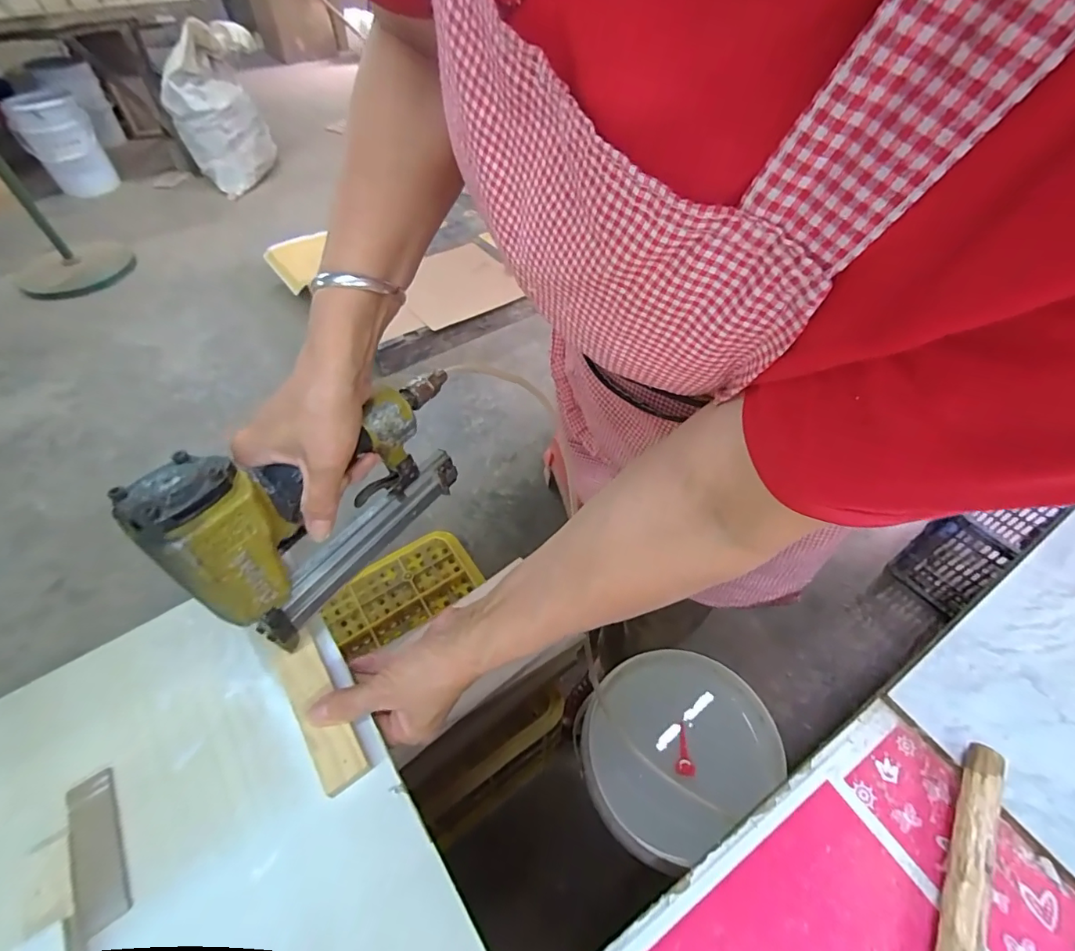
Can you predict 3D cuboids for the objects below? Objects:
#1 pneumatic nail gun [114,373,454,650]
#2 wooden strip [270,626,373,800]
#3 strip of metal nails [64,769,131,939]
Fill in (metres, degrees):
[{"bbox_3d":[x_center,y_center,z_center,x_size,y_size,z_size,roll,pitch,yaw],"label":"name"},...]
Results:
[{"bbox_3d":[-0.150,0.003,0.372,0.060,0.166,0.228,29,59,17],"label":"pneumatic nail gun"},{"bbox_3d":[-0.163,0.171,0.362,0.030,0.009,0.120,-30,58,-20],"label":"wooden strip"},{"bbox_3d":[-0.286,0.241,0.315,0.026,0.011,0.091,-27,56,-20],"label":"strip of metal nails"}]

